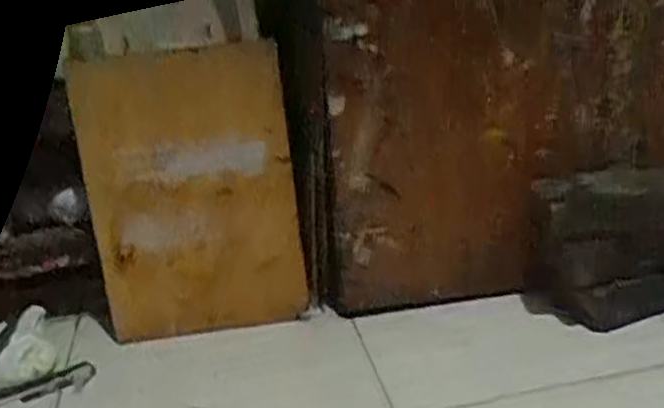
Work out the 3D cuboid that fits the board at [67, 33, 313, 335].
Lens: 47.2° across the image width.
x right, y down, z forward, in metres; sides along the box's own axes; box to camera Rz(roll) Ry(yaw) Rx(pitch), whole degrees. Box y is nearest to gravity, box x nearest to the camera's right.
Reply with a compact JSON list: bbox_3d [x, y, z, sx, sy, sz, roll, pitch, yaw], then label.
[{"bbox_3d":[-0.193,-0.014,1.046,0.278,0.384,0.023,-7,12,-1],"label":"board"}]

